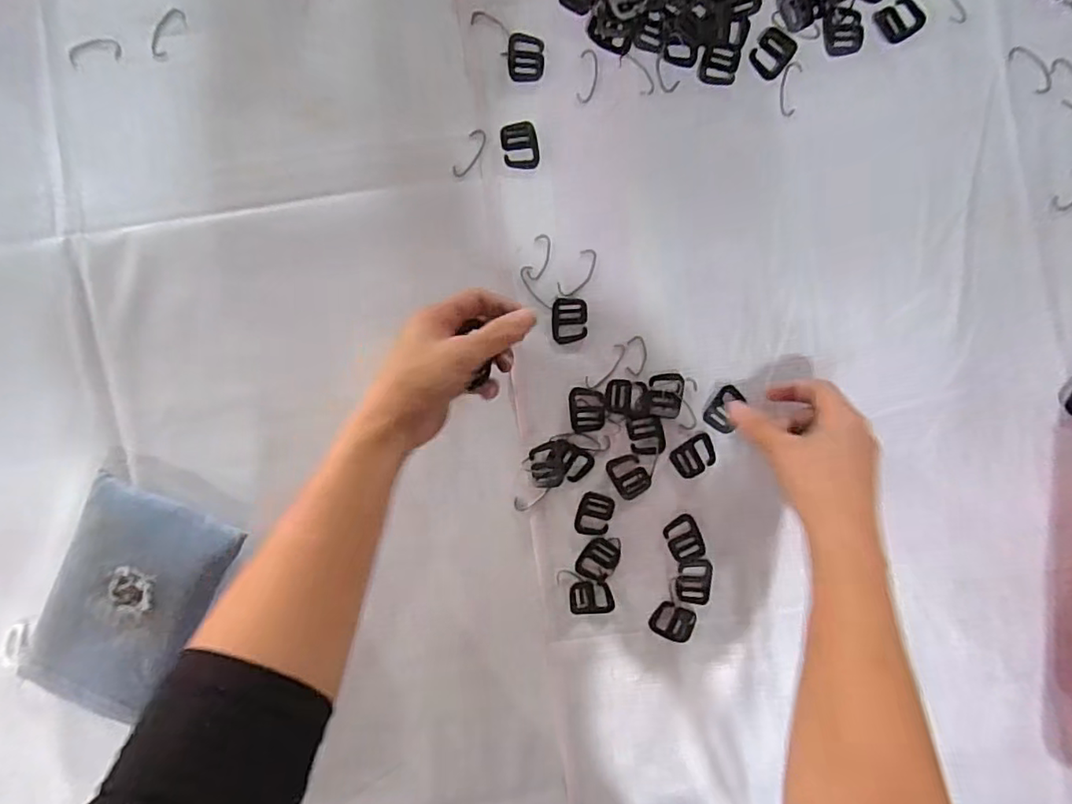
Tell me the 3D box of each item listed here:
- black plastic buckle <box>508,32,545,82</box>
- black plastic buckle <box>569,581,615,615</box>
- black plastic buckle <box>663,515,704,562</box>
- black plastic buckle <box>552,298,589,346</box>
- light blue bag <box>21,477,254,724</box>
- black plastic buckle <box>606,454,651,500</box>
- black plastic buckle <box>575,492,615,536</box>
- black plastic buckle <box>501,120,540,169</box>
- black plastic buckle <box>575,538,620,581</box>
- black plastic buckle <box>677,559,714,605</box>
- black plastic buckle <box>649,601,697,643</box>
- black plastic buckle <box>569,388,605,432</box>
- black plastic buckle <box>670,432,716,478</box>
[{"bbox_3d":[-0.007,-0.250,0.421,0.026,0.004,0.033,1,94,0],"label":"black plastic buckle"},{"bbox_3d":[0.043,0.149,0.442,0.033,0.004,0.025,-2,94,1],"label":"black plastic buckle"},{"bbox_3d":[0.112,0.103,0.439,0.026,0.004,0.033,-24,93,2],"label":"black plastic buckle"},{"bbox_3d":[0.025,-0.060,0.430,0.027,0.004,0.033,-2,94,1],"label":"black plastic buckle"},{"bbox_3d":[-0.293,0.147,0.428,0.112,0.036,0.158,21,94,-1],"label":"light blue bag"},{"bbox_3d":[0.070,0.055,0.436,0.026,0.004,0.033,-32,93,2],"label":"black plastic buckle"},{"bbox_3d":[0.044,0.085,0.440,0.027,0.004,0.033,13,94,0],"label":"black plastic buckle"},{"bbox_3d":[-0.011,-0.188,0.425,0.026,0.004,0.033,-9,94,1],"label":"black plastic buckle"},{"bbox_3d":[0.047,0.119,0.441,0.028,0.004,0.031,26,93,-1],"label":"black plastic buckle"},{"bbox_3d":[0.121,0.137,0.441,0.026,0.004,0.034,1,94,0],"label":"black plastic buckle"},{"bbox_3d":[0.105,0.168,0.443,0.035,0.004,0.027,20,94,-1],"label":"black plastic buckle"},{"bbox_3d":[0.038,0.006,0.435,0.026,0.004,0.034,-2,94,1],"label":"black plastic buckle"},{"bbox_3d":[0.119,0.041,0.436,0.033,0.004,0.026,-33,93,2],"label":"black plastic buckle"}]

